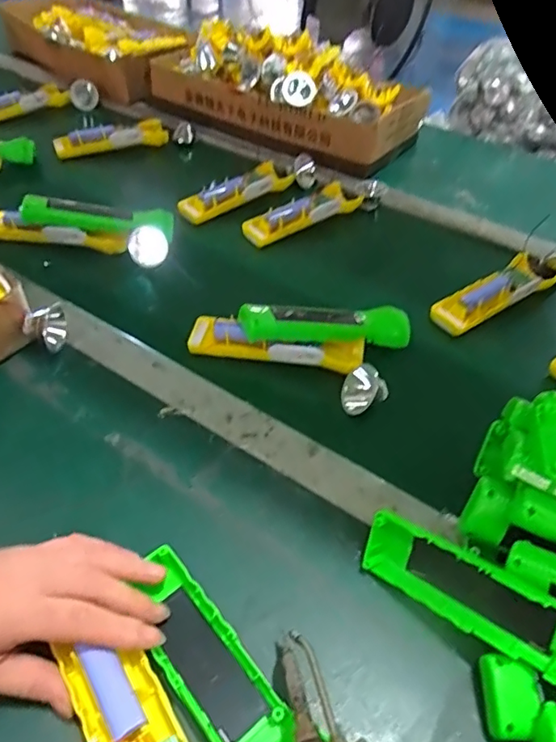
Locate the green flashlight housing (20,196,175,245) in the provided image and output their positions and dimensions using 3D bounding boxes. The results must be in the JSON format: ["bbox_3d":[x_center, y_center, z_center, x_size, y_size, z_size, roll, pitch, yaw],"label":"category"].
[{"bbox_3d":[-0.204,-0.176,0.604,0.164,0.027,0.044,0,47,-18],"label":"green flashlight housing"}]

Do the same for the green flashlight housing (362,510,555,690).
[{"bbox_3d":[0.124,0.138,0.307,0.162,0.035,0.043,22,74,36],"label":"green flashlight housing"}]

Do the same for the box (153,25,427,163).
[{"bbox_3d":[-0.002,-0.448,0.818,0.412,0.100,0.174,25,50,18],"label":"box"}]

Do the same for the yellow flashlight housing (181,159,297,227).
[{"bbox_3d":[-0.053,-0.238,0.695,0.166,0.030,0.043,-33,57,-30],"label":"yellow flashlight housing"}]

